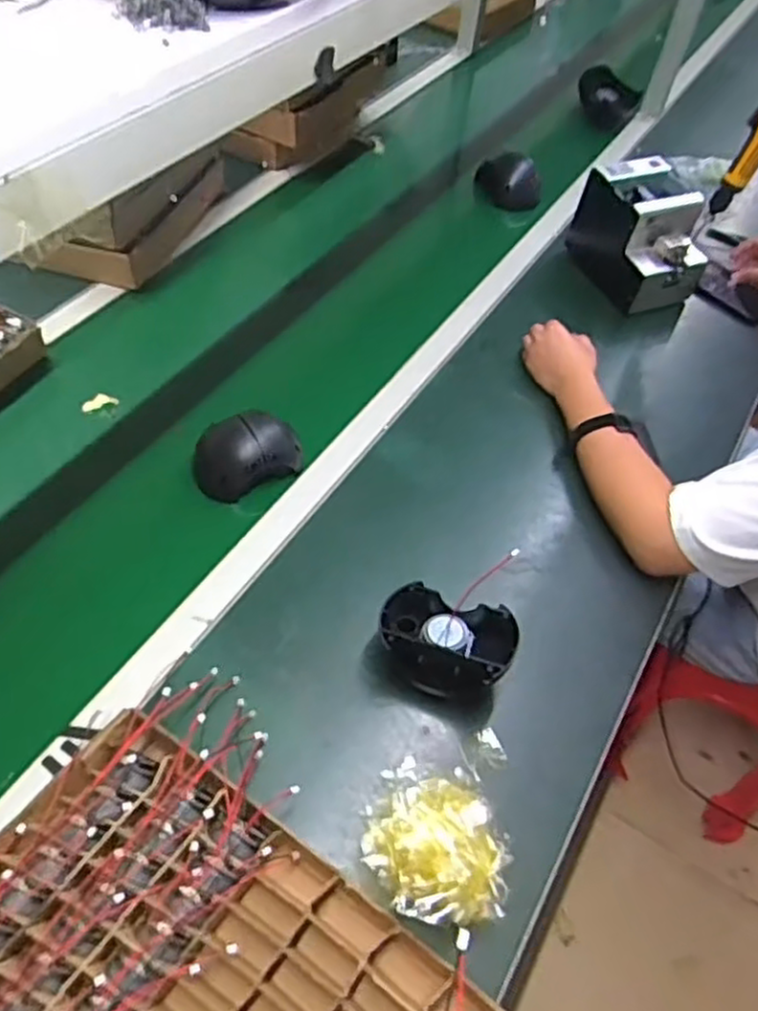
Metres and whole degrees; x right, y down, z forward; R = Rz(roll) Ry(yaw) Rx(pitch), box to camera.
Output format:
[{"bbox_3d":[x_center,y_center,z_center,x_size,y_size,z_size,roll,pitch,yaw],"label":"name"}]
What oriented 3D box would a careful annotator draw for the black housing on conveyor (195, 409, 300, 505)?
[{"bbox_3d":[-0.150,-0.060,0.874,0.127,0.064,0.077,-20,57,-20],"label":"black housing on conveyor"}]

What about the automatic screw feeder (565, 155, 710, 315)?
[{"bbox_3d":[0.402,-0.410,1.133,0.134,0.137,0.205,-20,57,-20],"label":"automatic screw feeder"}]

